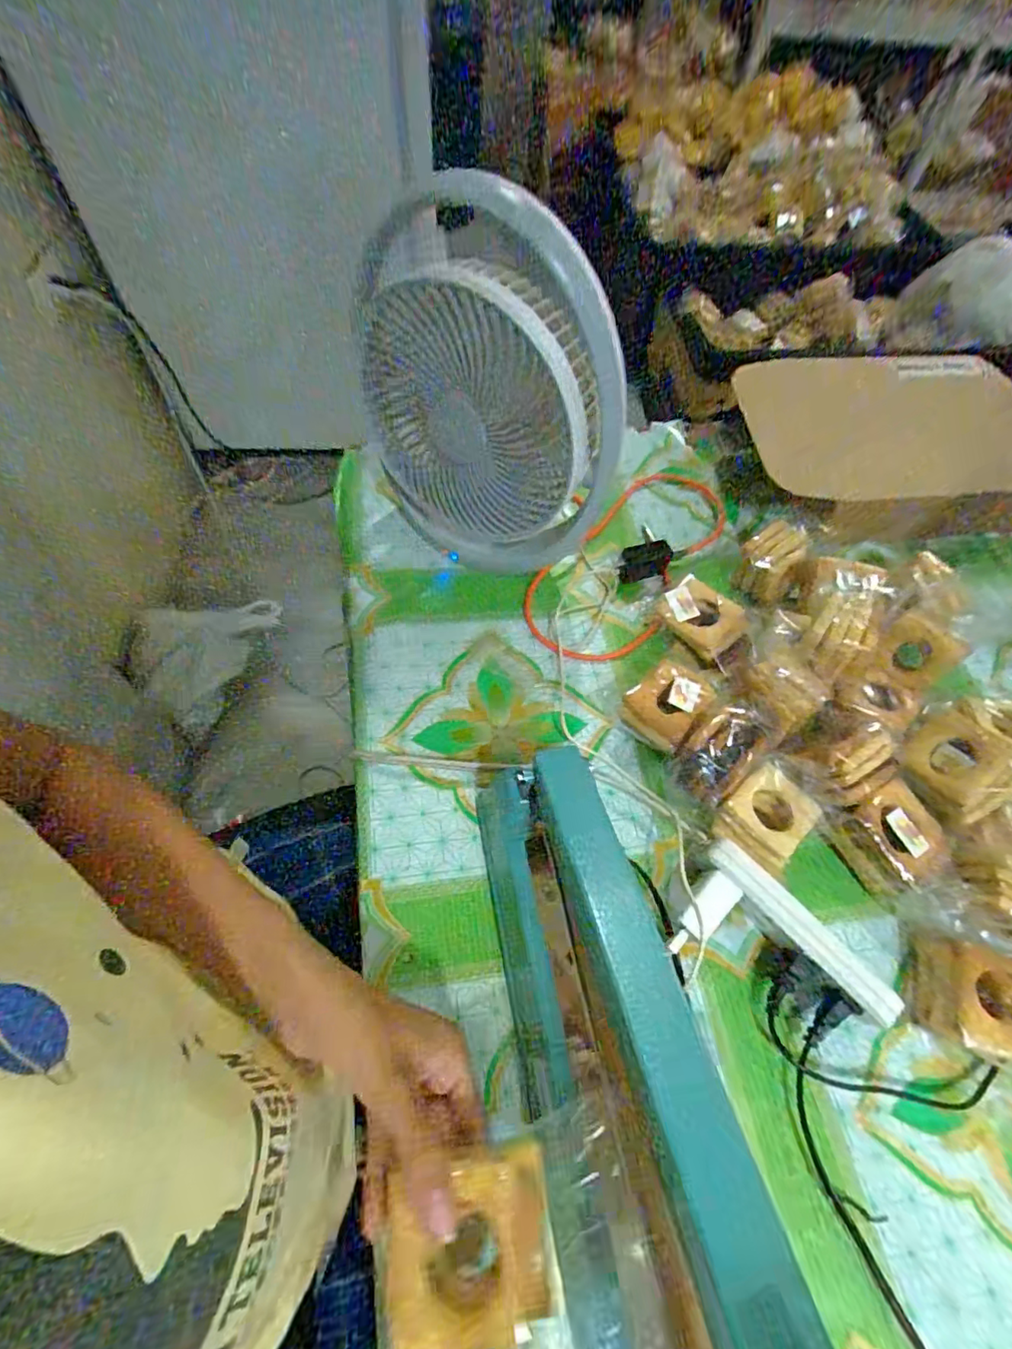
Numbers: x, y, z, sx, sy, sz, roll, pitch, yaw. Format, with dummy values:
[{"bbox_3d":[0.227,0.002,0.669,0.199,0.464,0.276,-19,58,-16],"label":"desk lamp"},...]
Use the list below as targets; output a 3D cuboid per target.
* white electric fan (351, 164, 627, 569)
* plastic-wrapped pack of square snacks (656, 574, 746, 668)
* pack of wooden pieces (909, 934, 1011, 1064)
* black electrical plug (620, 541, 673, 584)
[{"bbox_3d":[-0.013,-0.212,0.453,0.211,0.291,0.100,17,62,6],"label":"white electric fan"},{"bbox_3d":[0.182,-0.049,0.520,0.059,0.039,0.081,-40,71,-22],"label":"plastic-wrapped pack of square snacks"},{"bbox_3d":[0.316,0.220,0.379,0.065,0.043,0.065,22,62,8],"label":"pack of wooden pieces"},{"bbox_3d":[0.143,-0.115,0.568,0.055,0.022,0.033,-8,62,-8],"label":"black electrical plug"}]

